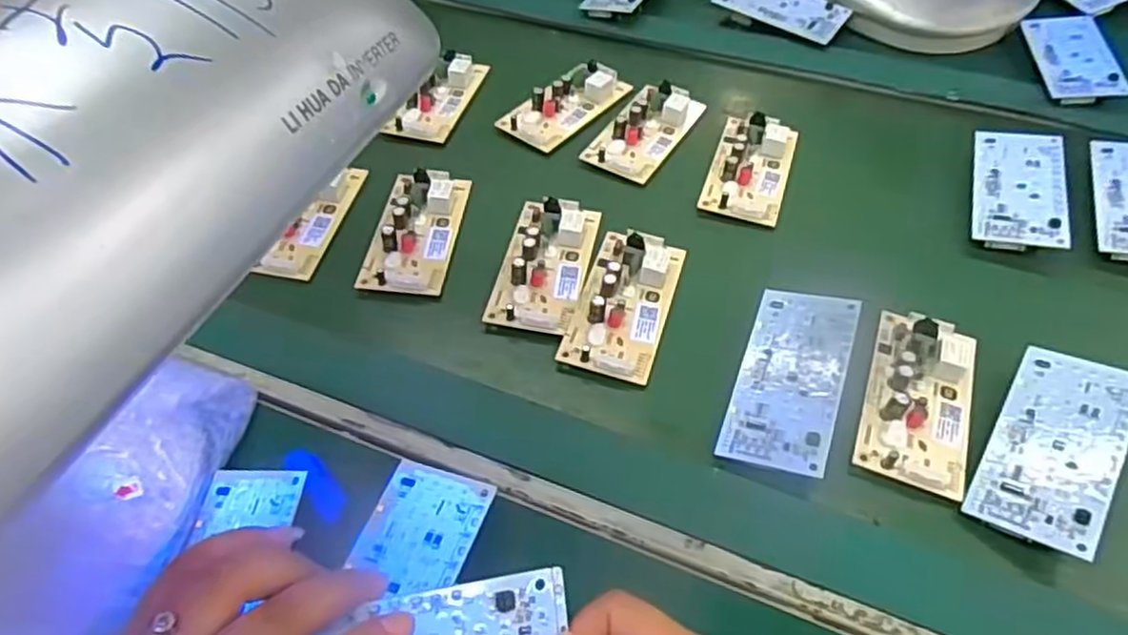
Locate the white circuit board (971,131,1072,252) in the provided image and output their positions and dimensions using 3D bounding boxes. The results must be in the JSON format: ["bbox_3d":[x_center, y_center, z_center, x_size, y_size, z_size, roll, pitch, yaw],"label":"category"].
[{"bbox_3d":[0.314,-0.089,0.503,0.056,0.018,0.111,13,51,11],"label":"white circuit board"}]

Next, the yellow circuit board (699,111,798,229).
[{"bbox_3d":[0.139,-0.114,0.538,0.056,0.020,0.113,15,51,12],"label":"yellow circuit board"}]

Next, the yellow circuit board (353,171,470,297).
[{"bbox_3d":[-0.102,-0.062,0.498,0.054,0.021,0.113,5,50,4],"label":"yellow circuit board"}]

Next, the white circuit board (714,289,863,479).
[{"bbox_3d":[0.126,0.031,0.403,0.054,0.019,0.113,17,52,14],"label":"white circuit board"}]

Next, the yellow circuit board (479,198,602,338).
[{"bbox_3d":[-0.013,-0.039,0.475,0.055,0.018,0.112,10,50,8],"label":"yellow circuit board"}]

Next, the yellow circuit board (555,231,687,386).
[{"bbox_3d":[0.038,-0.012,0.453,0.055,0.018,0.110,14,51,12],"label":"yellow circuit board"}]

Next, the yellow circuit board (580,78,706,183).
[{"bbox_3d":[0.064,-0.149,0.567,0.054,0.018,0.110,26,54,20],"label":"yellow circuit board"}]

